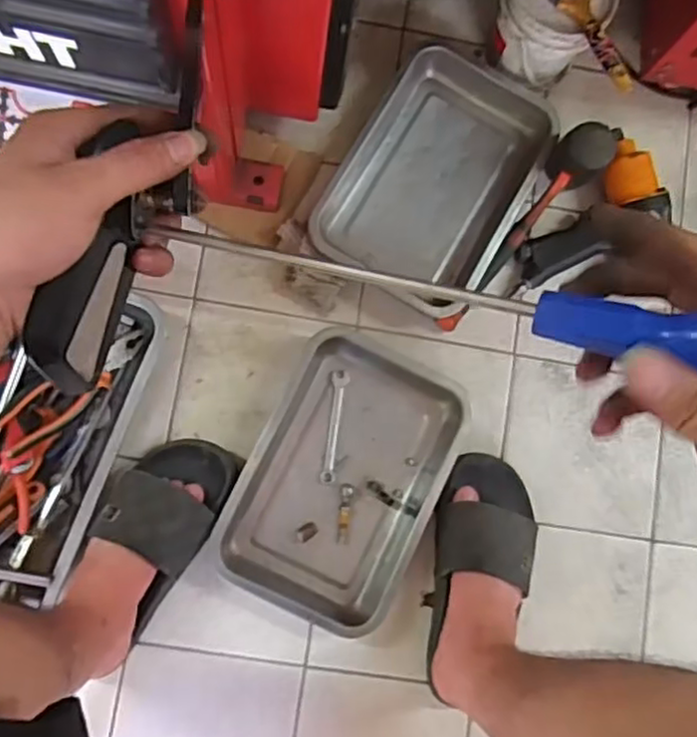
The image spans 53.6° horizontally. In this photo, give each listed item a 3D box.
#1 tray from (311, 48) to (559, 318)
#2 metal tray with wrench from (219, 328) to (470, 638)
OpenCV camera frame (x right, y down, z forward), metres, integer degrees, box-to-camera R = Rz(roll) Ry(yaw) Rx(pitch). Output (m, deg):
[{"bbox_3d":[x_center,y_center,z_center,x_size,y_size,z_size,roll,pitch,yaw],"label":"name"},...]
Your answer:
[{"bbox_3d":[0.112,-0.239,0.858,0.214,0.047,0.309,29,81,-2],"label":"tray"},{"bbox_3d":[-0.004,0.129,0.803,0.209,0.042,0.319,25,81,-2],"label":"metal tray with wrench"}]

